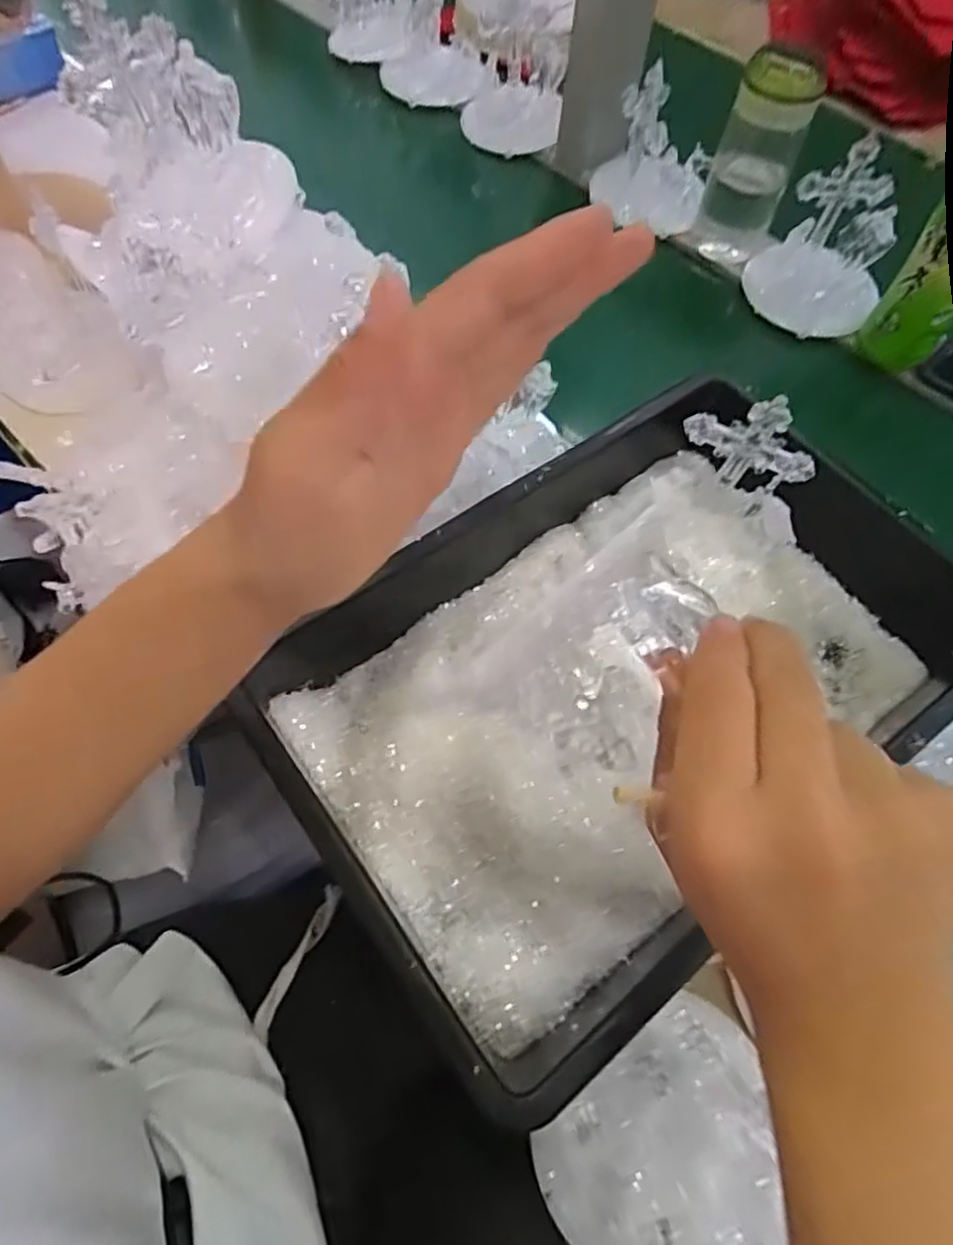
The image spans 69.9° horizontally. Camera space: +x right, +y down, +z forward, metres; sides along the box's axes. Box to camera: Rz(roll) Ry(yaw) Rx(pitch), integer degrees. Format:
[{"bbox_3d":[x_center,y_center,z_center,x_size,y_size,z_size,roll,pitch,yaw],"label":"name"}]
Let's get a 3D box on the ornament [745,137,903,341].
[{"bbox_3d":[0.327,-0.350,0.633,0.123,0.114,0.102,28,64,12],"label":"ornament"}]

